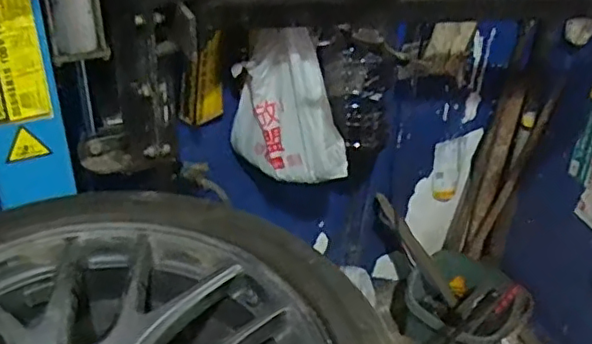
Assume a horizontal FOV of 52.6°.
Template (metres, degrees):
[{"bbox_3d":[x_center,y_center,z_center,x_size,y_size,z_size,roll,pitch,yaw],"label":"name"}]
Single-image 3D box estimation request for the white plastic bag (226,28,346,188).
[{"bbox_3d":[-0.011,-0.127,1.200,0.251,0.281,0.094,12,39,10],"label":"white plastic bag"}]

